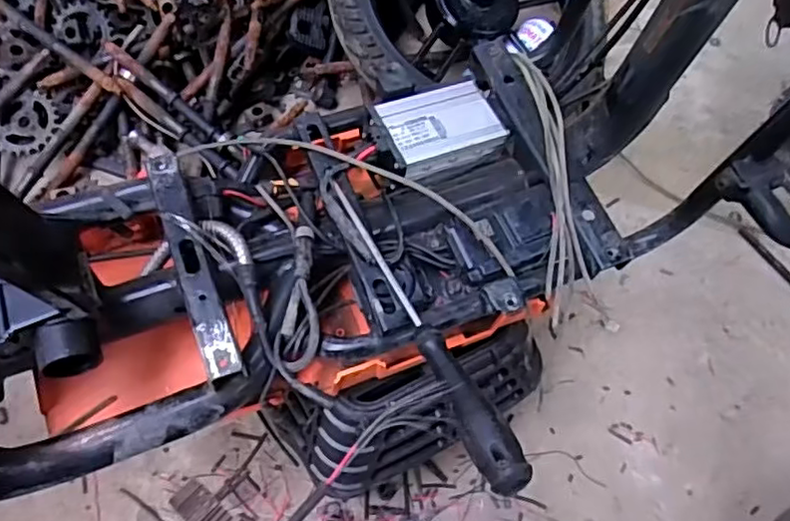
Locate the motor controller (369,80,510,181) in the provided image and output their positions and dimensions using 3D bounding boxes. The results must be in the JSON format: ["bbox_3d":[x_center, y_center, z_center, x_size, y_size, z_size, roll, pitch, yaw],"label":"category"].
[{"bbox_3d":[0.035,-0.114,0.535,0.107,0.026,0.069,-23,70,-13],"label":"motor controller"}]

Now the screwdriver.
[{"bbox_3d":[0.014,0.040,0.425,0.024,0.033,0.259,-20,48,-13],"label":"screwdriver"}]

